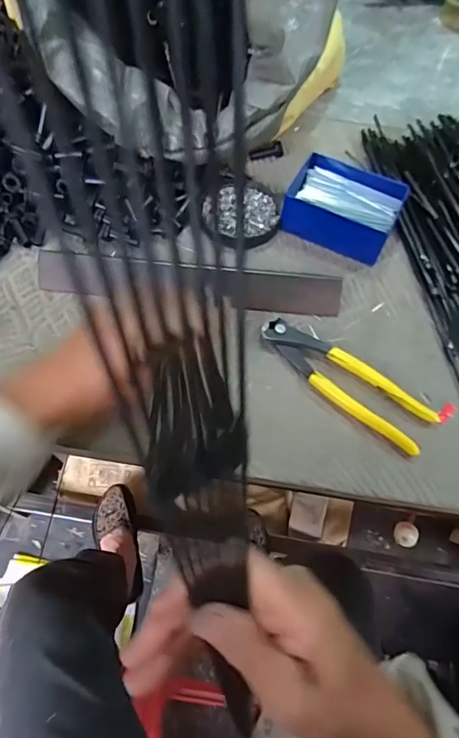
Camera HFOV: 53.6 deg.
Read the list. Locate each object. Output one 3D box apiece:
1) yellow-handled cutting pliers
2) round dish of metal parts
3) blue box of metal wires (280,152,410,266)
[{"bbox_3d":[0.097,0.009,0.389,0.160,0.011,0.044,35,65,15],"label":"yellow-handled cutting pliers"},{"bbox_3d":[0.013,-0.163,0.478,0.078,0.015,0.076,2,61,-3],"label":"round dish of metal parts"},{"bbox_3d":[0.118,-0.166,0.471,0.111,0.044,0.082,23,62,9],"label":"blue box of metal wires"}]

